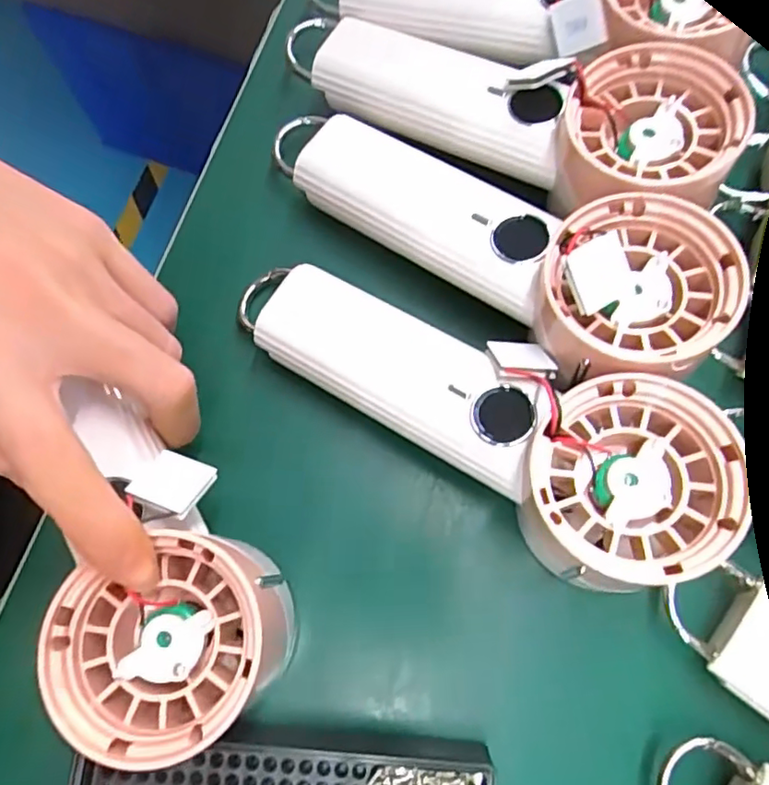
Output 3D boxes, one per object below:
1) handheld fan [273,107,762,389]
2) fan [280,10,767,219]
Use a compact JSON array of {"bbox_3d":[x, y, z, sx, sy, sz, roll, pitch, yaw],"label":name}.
[{"bbox_3d":[0.030,-0.068,0.232,0.196,0.041,0.066,32,77,24],"label":"handheld fan"},{"bbox_3d":[0.041,-0.120,0.253,0.199,0.034,0.067,24,75,21],"label":"fan"}]

